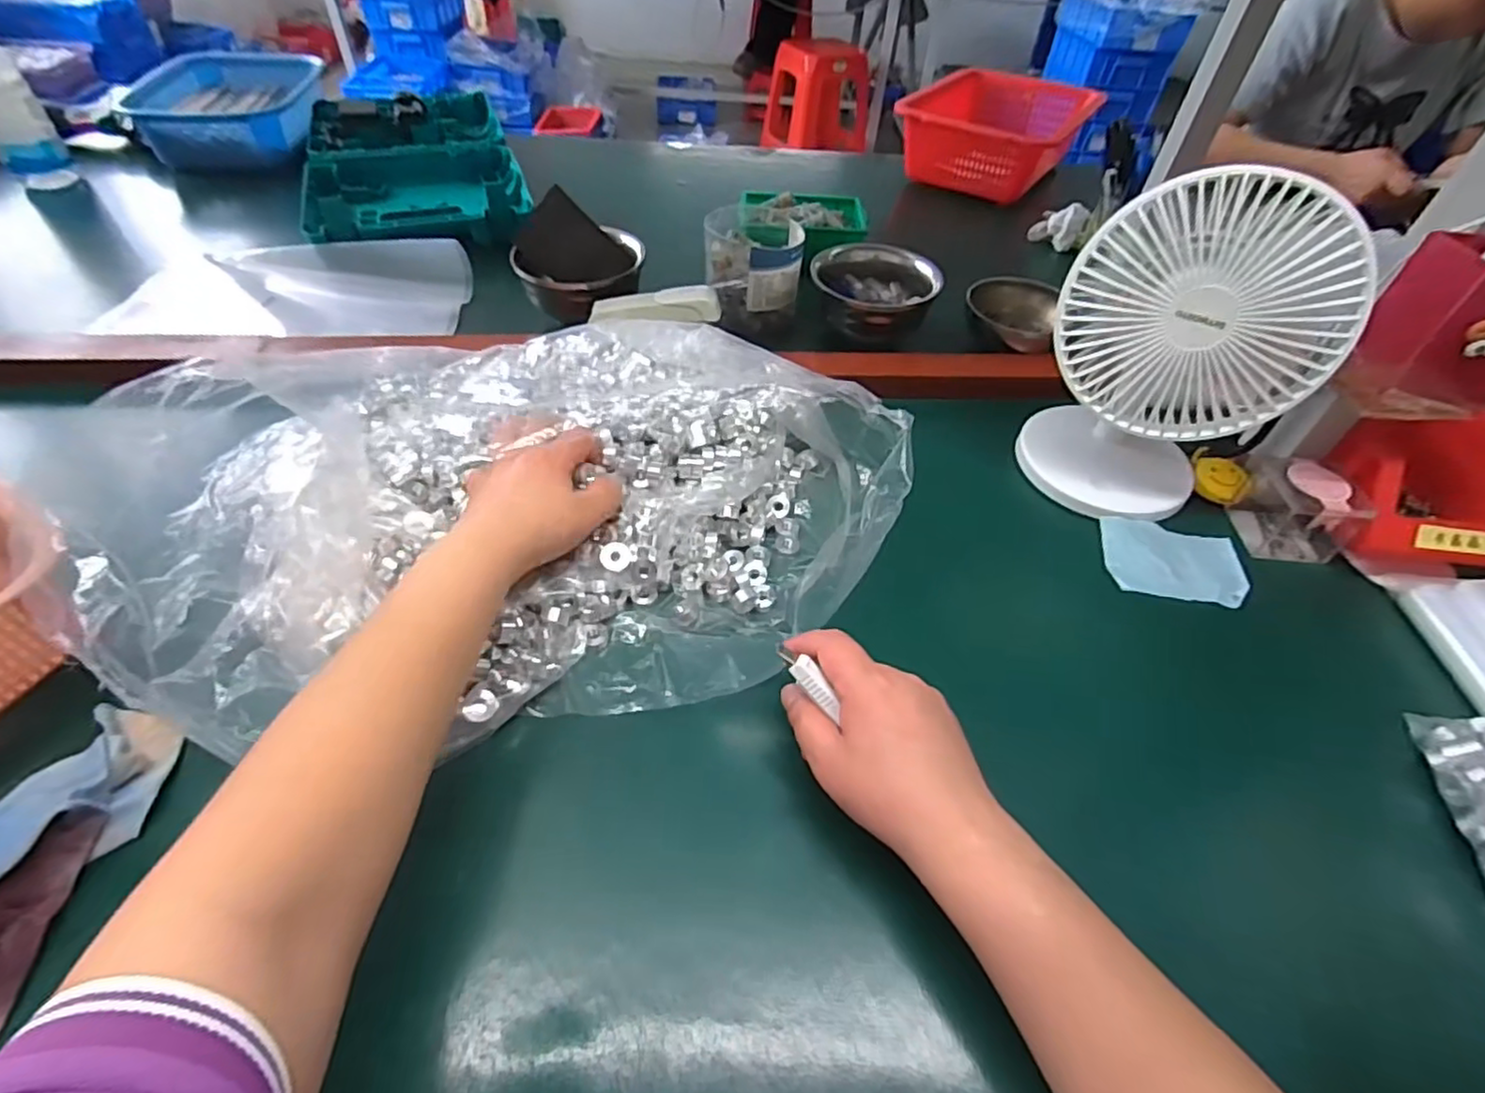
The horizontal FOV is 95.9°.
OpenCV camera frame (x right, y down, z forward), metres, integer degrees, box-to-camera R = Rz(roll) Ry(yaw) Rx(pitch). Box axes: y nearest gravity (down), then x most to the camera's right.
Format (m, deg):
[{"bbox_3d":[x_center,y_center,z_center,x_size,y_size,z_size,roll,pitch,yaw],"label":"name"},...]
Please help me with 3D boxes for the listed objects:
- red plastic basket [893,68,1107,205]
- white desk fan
[{"bbox_3d":[0.370,-0.607,0.991,0.234,0.090,0.264,23,51,16],"label":"red plastic basket"},{"bbox_3d":[0.299,-0.133,0.473,0.163,0.220,0.103,22,50,15],"label":"white desk fan"}]

